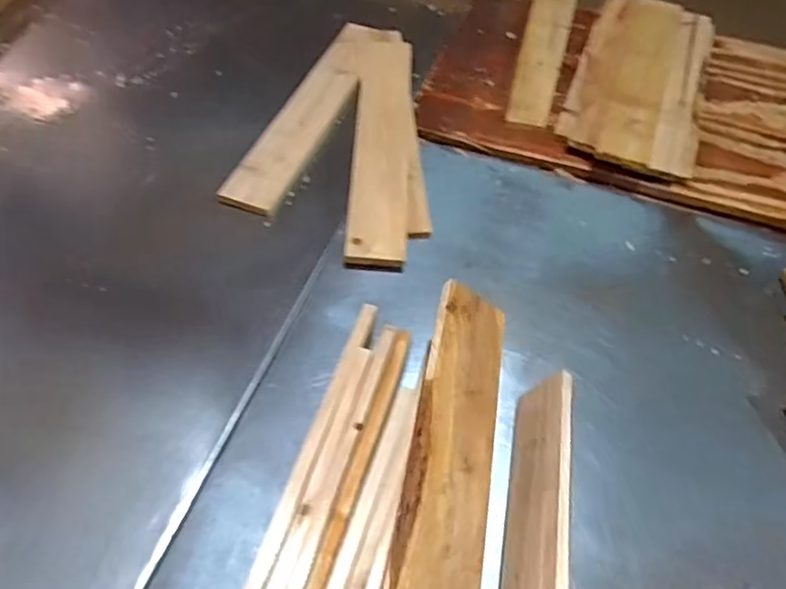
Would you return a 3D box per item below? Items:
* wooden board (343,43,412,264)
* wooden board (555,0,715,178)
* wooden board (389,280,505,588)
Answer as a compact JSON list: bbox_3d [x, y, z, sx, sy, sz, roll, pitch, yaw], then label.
[{"bbox_3d":[-0.016,-0.230,0.919,0.092,0.027,0.449,5,57,-8],"label":"wooden board"},{"bbox_3d":[0.422,-0.366,1.032,0.205,0.046,0.463,18,54,11],"label":"wooden board"},{"bbox_3d":[0.042,0.175,0.496,0.081,0.011,0.473,33,43,-16],"label":"wooden board"}]

